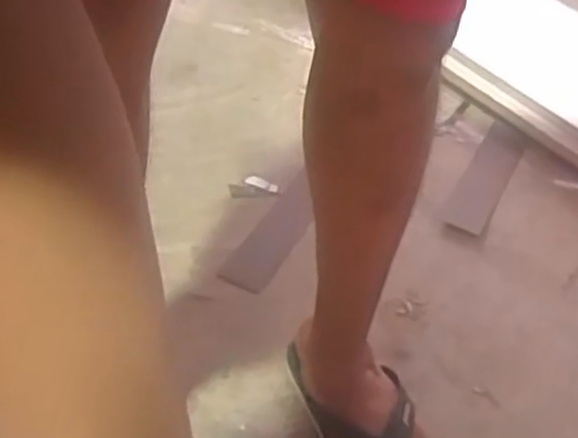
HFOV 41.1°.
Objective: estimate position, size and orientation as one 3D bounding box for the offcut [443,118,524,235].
[{"bbox_3d":[0.299,-0.063,1.171,0.062,0.021,0.270,21,42,16],"label":"offcut"}]

